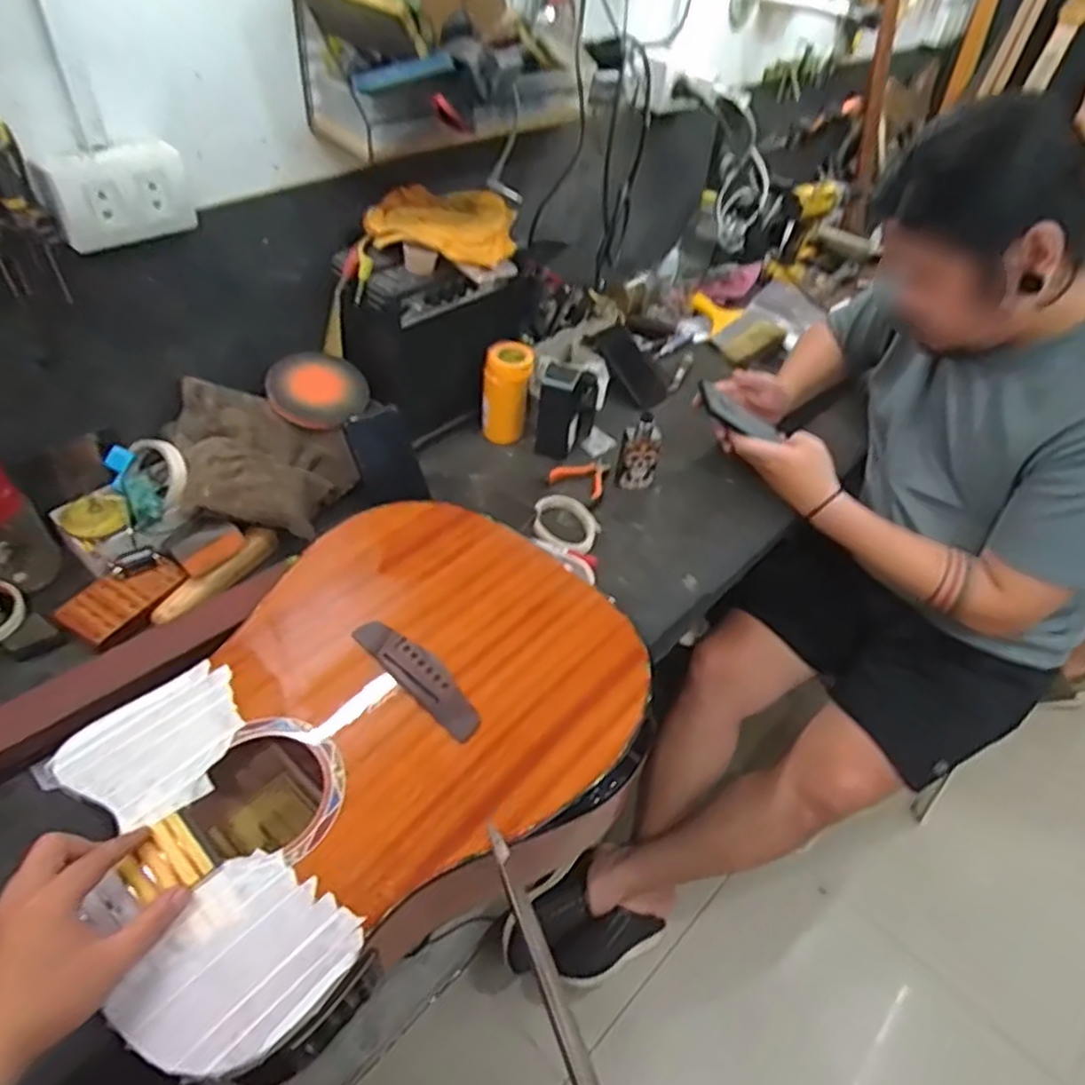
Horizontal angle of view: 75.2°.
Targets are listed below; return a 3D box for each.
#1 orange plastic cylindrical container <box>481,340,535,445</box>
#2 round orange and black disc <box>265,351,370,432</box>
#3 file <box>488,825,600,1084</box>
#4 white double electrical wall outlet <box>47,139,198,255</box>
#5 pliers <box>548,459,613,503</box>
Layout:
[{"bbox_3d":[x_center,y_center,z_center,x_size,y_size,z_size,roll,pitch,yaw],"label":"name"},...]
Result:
[{"bbox_3d":[-0.053,-0.221,1.043,0.073,0.136,0.055,-1,45,-7],"label":"orange plastic cylindrical container"},{"bbox_3d":[-0.290,-0.196,0.909,0.122,0.023,0.098,3,87,-16],"label":"round orange and black disc"},{"bbox_3d":[0.012,0.251,0.364,0.013,0.009,0.203,-17,63,-21],"label":"file"},{"bbox_3d":[-0.406,-0.336,0.688,0.127,0.079,0.035,-30,55,-30],"label":"white double electrical wall outlet"},{"bbox_3d":[0.055,-0.099,1.031,0.082,0.011,0.083,17,46,11],"label":"pliers"}]

